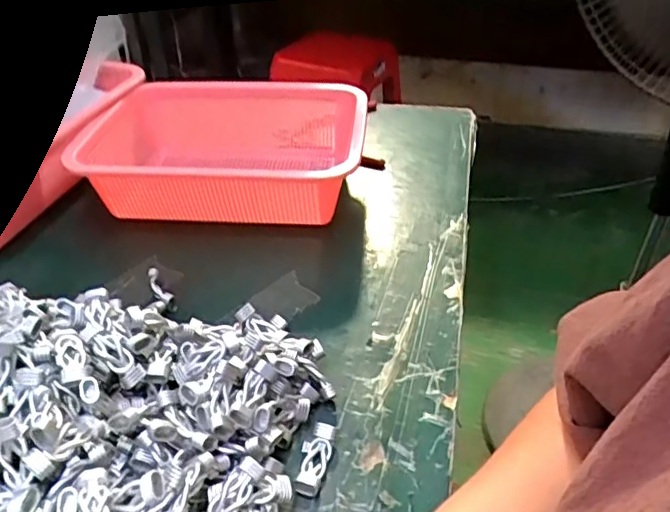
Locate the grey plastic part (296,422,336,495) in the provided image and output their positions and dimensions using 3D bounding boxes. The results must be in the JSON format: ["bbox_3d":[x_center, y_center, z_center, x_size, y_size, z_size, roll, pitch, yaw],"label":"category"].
[{"bbox_3d":[-0.013,0.122,0.357,0.017,0.013,0.043,9,38,13],"label":"grey plastic part"}]

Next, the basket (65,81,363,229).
[{"bbox_3d":[-0.106,-0.100,0.590,0.269,0.092,0.169,4,37,7],"label":"basket"}]

